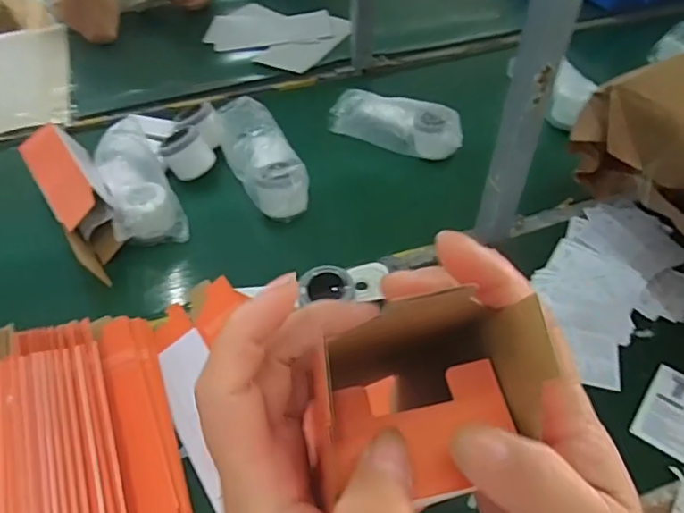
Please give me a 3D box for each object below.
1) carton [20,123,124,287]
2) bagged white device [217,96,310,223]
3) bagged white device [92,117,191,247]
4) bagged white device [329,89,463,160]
[{"bbox_3d":[-0.317,-0.071,0.675,0.068,0.076,0.214,-28,55,-23],"label":"carton"},{"bbox_3d":[-0.106,-0.129,0.736,0.073,0.073,0.196,-21,53,-18],"label":"bagged white device"},{"bbox_3d":[-0.261,-0.094,0.712,0.079,0.064,0.187,-19,52,-16],"label":"bagged white device"},{"bbox_3d":[0.077,-0.187,0.786,0.185,0.060,0.057,16,51,13],"label":"bagged white device"}]

